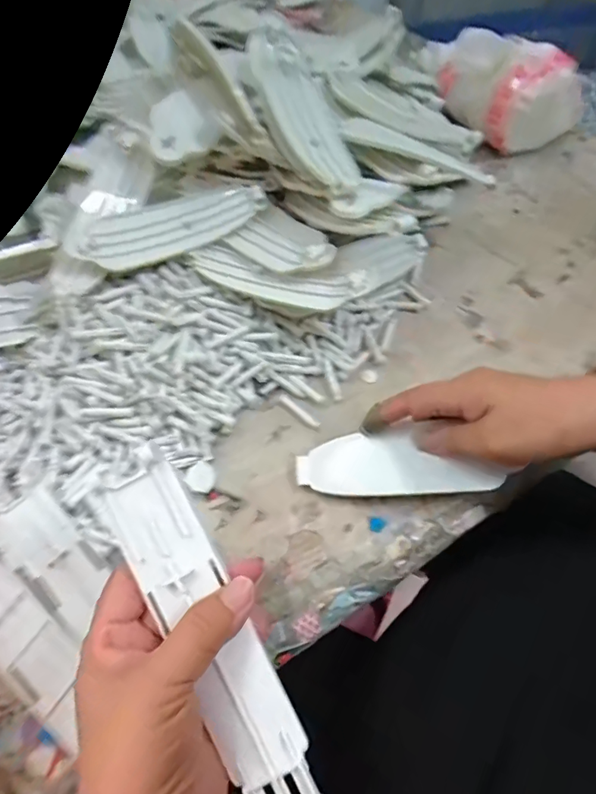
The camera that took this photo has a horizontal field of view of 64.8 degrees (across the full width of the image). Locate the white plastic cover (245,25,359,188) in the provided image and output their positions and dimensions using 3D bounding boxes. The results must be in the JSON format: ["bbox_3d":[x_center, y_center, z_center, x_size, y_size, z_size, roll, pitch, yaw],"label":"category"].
[{"bbox_3d":[0.004,-0.237,0.391,0.058,0.028,0.183,-18,70,-8],"label":"white plastic cover"}]

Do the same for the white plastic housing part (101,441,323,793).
[{"bbox_3d":[-0.042,0.110,0.221,0.038,0.011,0.175,-27,85,-13],"label":"white plastic housing part"}]

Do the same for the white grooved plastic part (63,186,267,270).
[{"bbox_3d":[-0.108,-0.146,0.389,0.158,0.021,0.051,-18,58,-8],"label":"white grooved plastic part"}]

